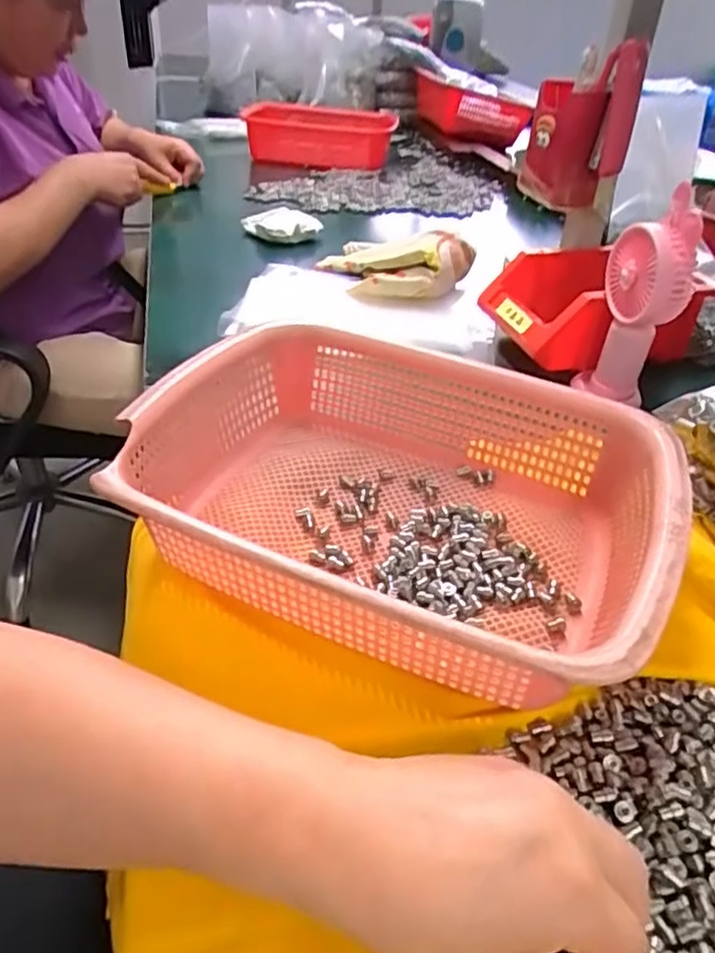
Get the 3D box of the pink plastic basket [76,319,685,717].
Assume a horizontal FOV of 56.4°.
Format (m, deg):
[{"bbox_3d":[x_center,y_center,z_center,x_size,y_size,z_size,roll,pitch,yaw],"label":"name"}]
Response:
[{"bbox_3d":[0.022,0.011,0.388,0.293,0.074,0.221,20,41,20],"label":"pink plastic basket"}]

